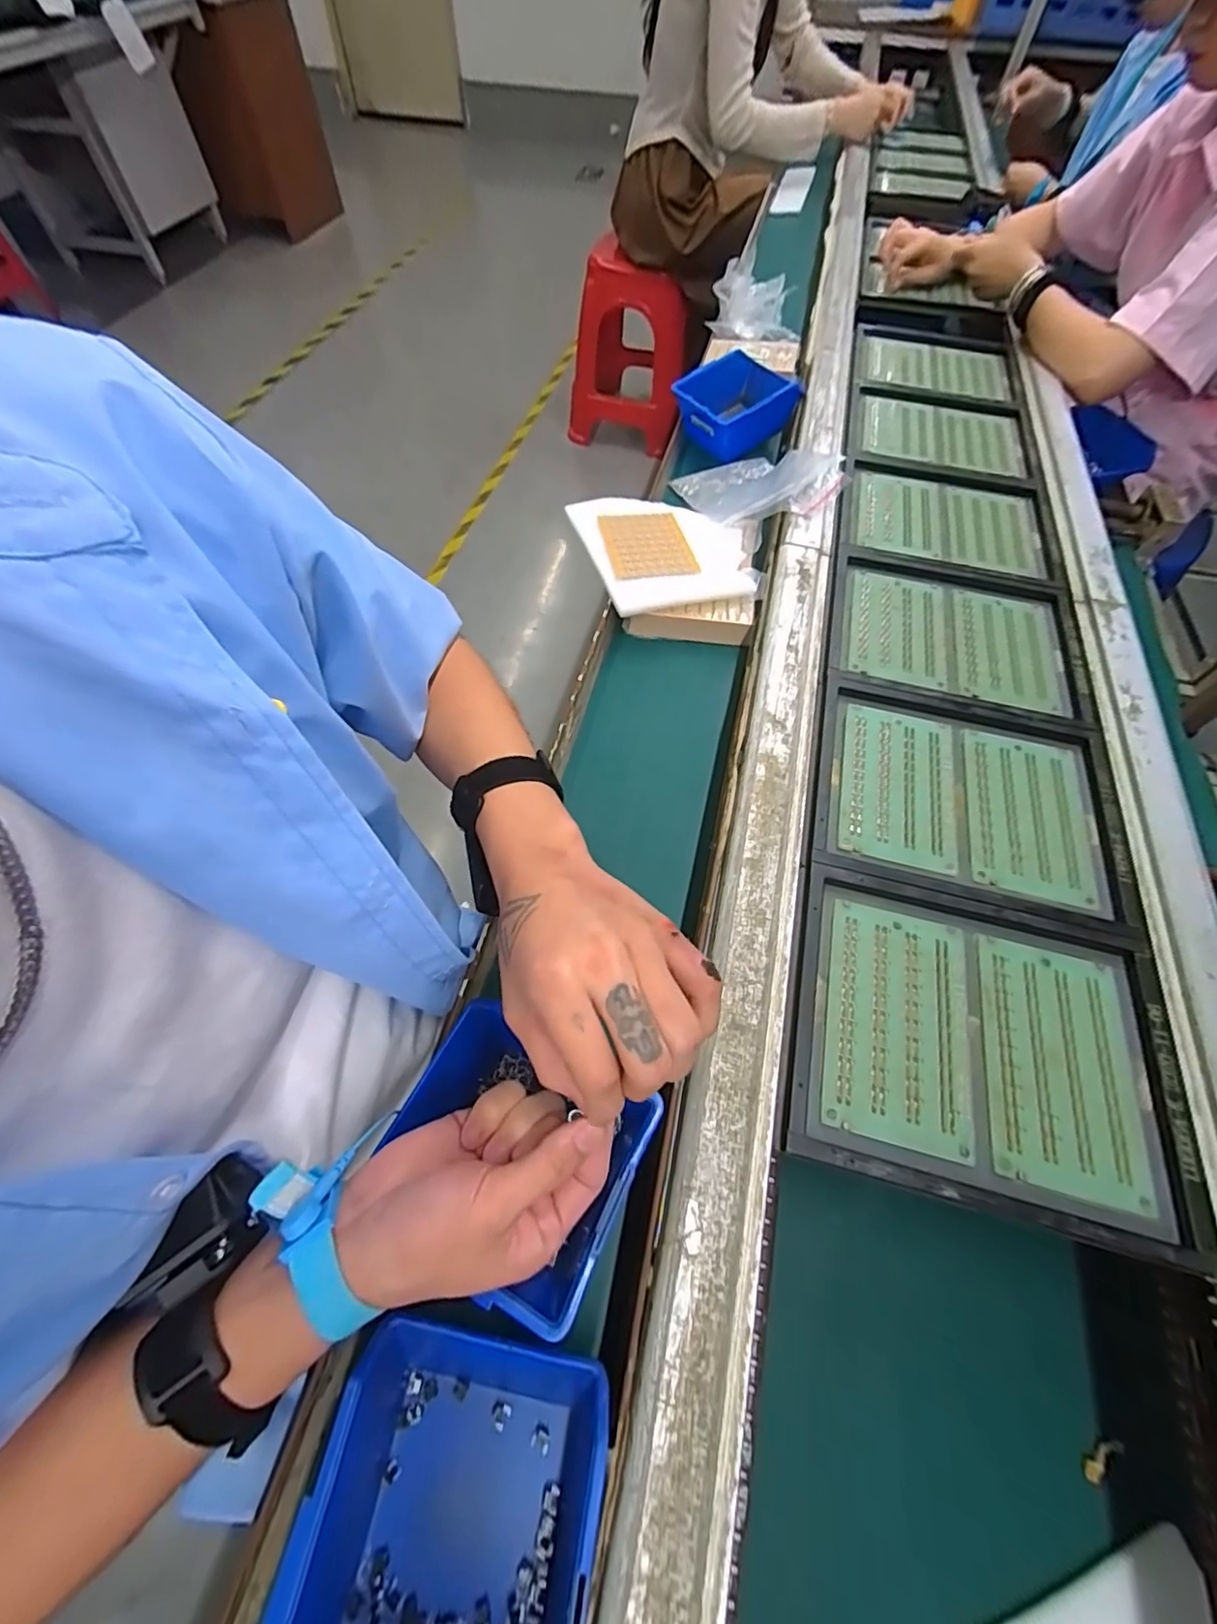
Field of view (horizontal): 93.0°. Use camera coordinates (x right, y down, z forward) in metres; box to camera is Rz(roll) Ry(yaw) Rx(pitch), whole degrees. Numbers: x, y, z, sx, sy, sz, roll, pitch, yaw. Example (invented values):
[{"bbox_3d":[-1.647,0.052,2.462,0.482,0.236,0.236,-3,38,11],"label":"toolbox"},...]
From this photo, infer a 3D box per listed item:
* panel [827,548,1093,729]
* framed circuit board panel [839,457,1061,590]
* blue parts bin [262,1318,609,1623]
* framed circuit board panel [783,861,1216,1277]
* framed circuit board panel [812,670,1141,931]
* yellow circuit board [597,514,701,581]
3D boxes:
[{"bbox_3d":[0.314,-0.163,0.530,0.217,0.013,0.179,13,60,6],"label":"panel"},{"bbox_3d":[0.357,-0.311,0.619,0.213,0.020,0.181,13,60,6],"label":"framed circuit board panel"},{"bbox_3d":[-0.070,0.321,0.262,0.121,0.070,0.128,10,60,4],"label":"blue parts bin"},{"bbox_3d":[0.223,0.139,0.350,0.219,0.015,0.175,14,60,6],"label":"framed circuit board panel"},{"bbox_3d":[0.270,-0.018,0.442,0.216,0.013,0.183,13,60,6],"label":"framed circuit board panel"},{"bbox_3d":[0.040,-0.283,0.611,0.087,0.004,0.118,-7,56,-8],"label":"yellow circuit board"}]

